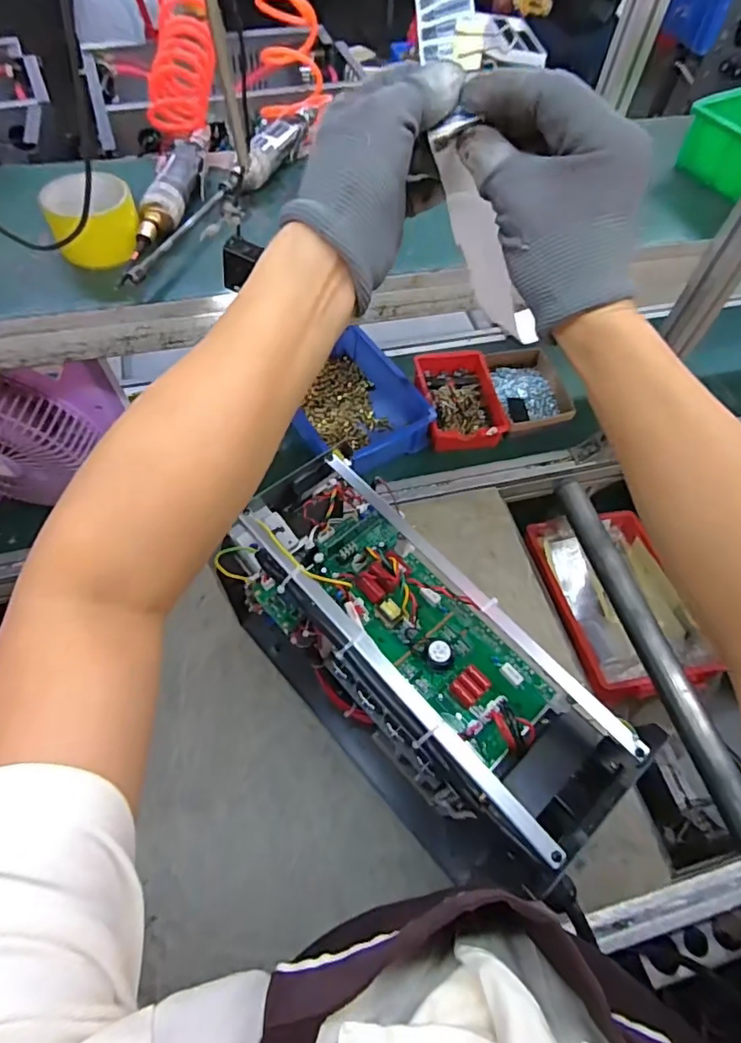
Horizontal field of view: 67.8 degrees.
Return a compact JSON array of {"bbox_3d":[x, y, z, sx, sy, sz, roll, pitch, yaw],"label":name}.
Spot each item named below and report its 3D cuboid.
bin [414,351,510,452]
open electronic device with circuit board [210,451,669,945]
[{"bbox_3d":[0.158,-0.224,1.015,0.139,0.054,0.214,-9,59,-8],"label":"bin"},{"bbox_3d":[0.030,0.179,0.627,0.160,0.305,0.440,-38,67,-22],"label":"open electronic device with circuit board"}]

